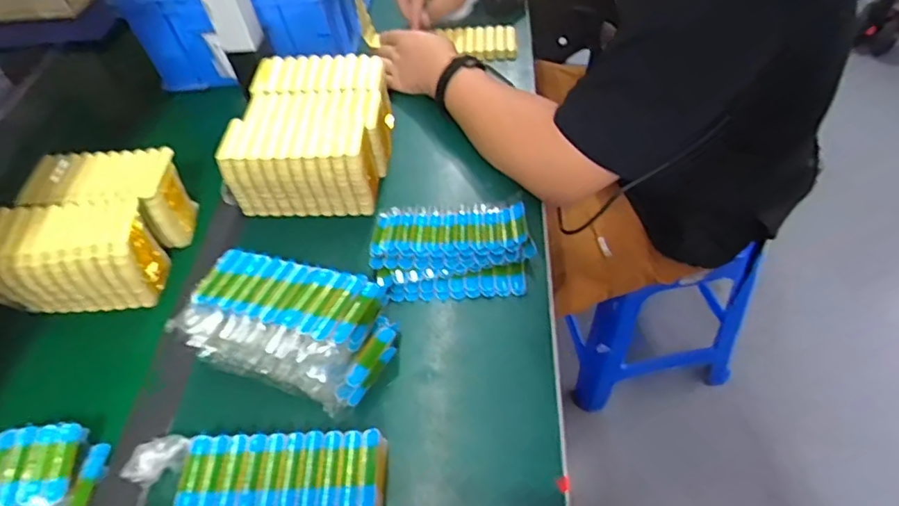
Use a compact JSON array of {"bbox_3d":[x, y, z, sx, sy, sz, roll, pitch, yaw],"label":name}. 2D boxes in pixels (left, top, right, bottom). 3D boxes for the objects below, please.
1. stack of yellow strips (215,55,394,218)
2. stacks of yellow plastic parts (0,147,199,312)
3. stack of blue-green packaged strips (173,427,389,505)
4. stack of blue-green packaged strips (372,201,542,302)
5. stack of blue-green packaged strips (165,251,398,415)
[{"bbox_3d":[-0.159,-0.146,0.671,0.160,0.082,0.186,0,51,6],"label":"stack of yellow strips"},{"bbox_3d":[-0.384,-0.026,0.600,0.163,0.094,0.163,-4,51,3],"label":"stacks of yellow plastic parts"},{"bbox_3d":[-0.130,0.180,0.444,0.155,0.032,0.064,-2,51,4],"label":"stack of blue-green packaged strips"},{"bbox_3d":[0.001,-0.008,0.584,0.162,0.031,0.118,0,51,6],"label":"stack of blue-green packaged strips"},{"bbox_3d":[-0.144,0.064,0.507,0.178,0.089,0.098,14,54,16],"label":"stack of blue-green packaged strips"}]

